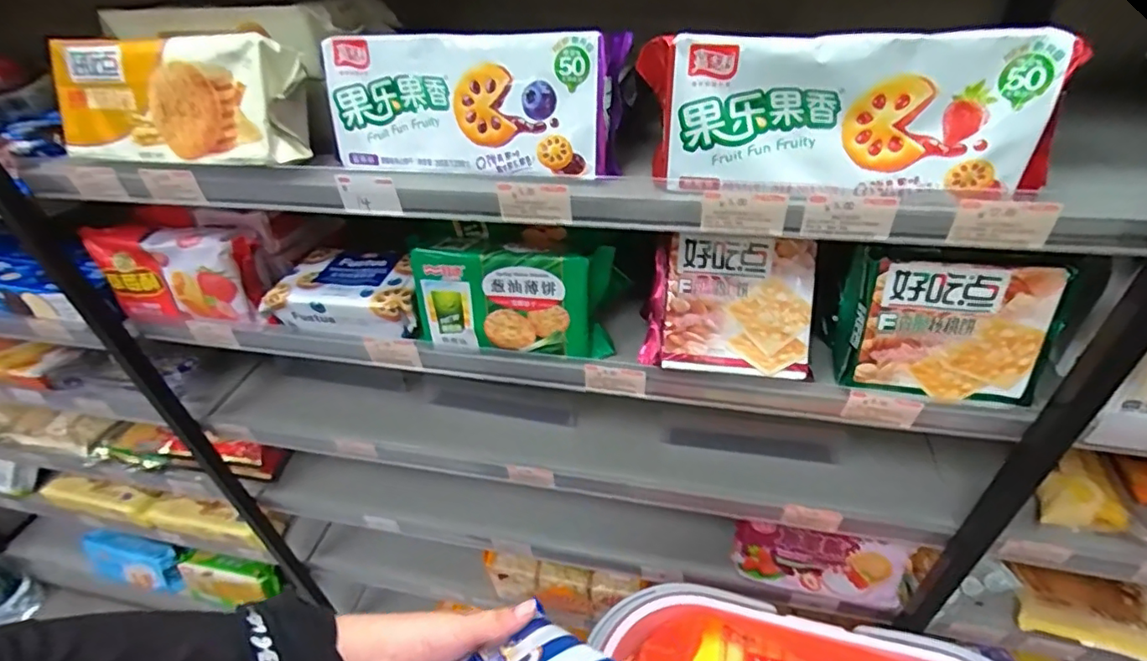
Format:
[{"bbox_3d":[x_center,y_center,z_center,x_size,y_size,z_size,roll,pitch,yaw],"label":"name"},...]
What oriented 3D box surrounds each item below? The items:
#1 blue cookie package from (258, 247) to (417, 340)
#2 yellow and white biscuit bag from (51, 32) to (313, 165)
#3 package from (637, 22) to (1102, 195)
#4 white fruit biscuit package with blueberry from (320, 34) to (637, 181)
[{"bbox_3d":[-0.221,-0.039,0.572,0.149,0.045,0.085,5,41,11],"label":"blue cookie package"},{"bbox_3d":[-0.322,-0.189,0.454,0.219,0.083,0.057,6,42,12],"label":"yellow and white biscuit bag"},{"bbox_3d":[0.166,-0.136,0.353,0.235,0.089,0.028,7,42,13],"label":"package"},{"bbox_3d":[-0.078,-0.165,0.414,0.225,0.090,0.038,2,41,8],"label":"white fruit biscuit package with blueberry"}]

